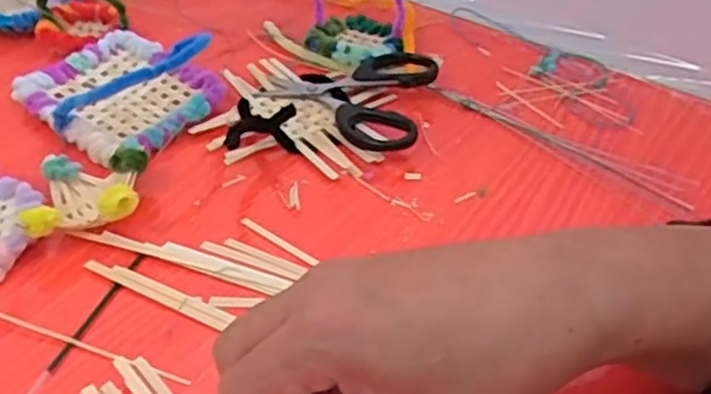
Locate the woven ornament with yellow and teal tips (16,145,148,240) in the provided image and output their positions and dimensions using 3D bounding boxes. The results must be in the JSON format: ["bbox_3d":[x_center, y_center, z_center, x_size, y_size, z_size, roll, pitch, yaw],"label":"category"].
[{"bbox_3d":[-0.133,-0.004,0.373,0.053,0.028,0.060,-5,43,-8],"label":"woven ornament with yellow and teal tips"}]

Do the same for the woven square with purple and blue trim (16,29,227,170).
[{"bbox_3d":[-0.135,-0.073,0.435,0.126,0.048,0.094,34,51,29],"label":"woven square with purple and blue trim"}]

